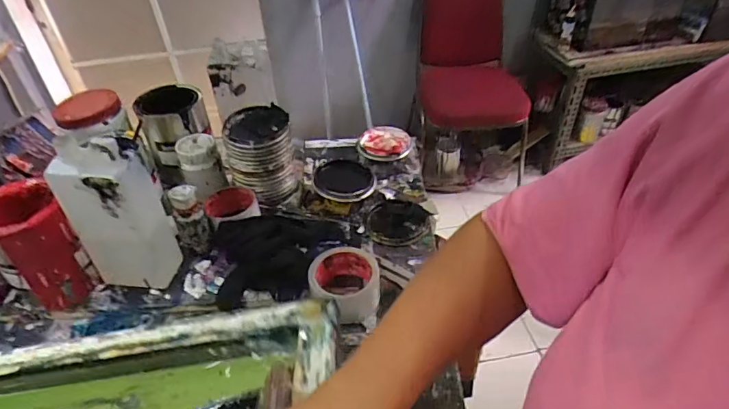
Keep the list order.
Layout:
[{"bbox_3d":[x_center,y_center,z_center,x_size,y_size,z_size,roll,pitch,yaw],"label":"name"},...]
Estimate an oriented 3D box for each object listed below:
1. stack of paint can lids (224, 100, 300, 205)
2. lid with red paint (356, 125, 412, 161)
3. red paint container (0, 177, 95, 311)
[{"bbox_3d":[-0.167,-0.081,0.756,0.104,0.128,0.095,-13,41,-12],"label":"stack of paint can lids"},{"bbox_3d":[0.039,-0.119,0.905,0.094,0.021,0.102,11,42,16],"label":"lid with red paint"},{"bbox_3d":[-0.430,0.056,0.615,0.093,0.135,0.109,-30,47,-29],"label":"red paint container"}]

